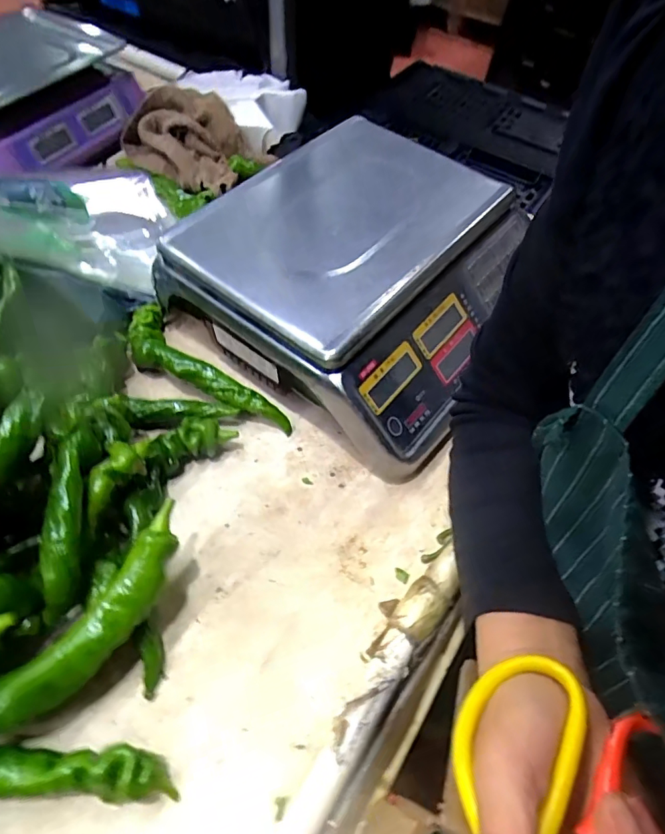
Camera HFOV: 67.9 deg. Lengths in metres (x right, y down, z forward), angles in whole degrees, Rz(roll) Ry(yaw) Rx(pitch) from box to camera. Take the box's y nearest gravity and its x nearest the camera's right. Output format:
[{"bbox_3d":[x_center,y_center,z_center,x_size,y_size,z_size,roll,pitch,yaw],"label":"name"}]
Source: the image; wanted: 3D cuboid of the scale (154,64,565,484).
[{"bbox_3d":[0.041,-0.148,0.537,0.321,0.126,0.323,35,62,18],"label":"scale"}]

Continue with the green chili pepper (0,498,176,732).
[{"bbox_3d":[-0.175,0.147,0.341,0.050,0.027,0.189,37,62,20],"label":"green chili pepper"}]

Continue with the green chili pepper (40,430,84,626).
[{"bbox_3d":[-0.196,0.079,0.364,0.024,0.020,0.132,0,82,-3],"label":"green chili pepper"}]

